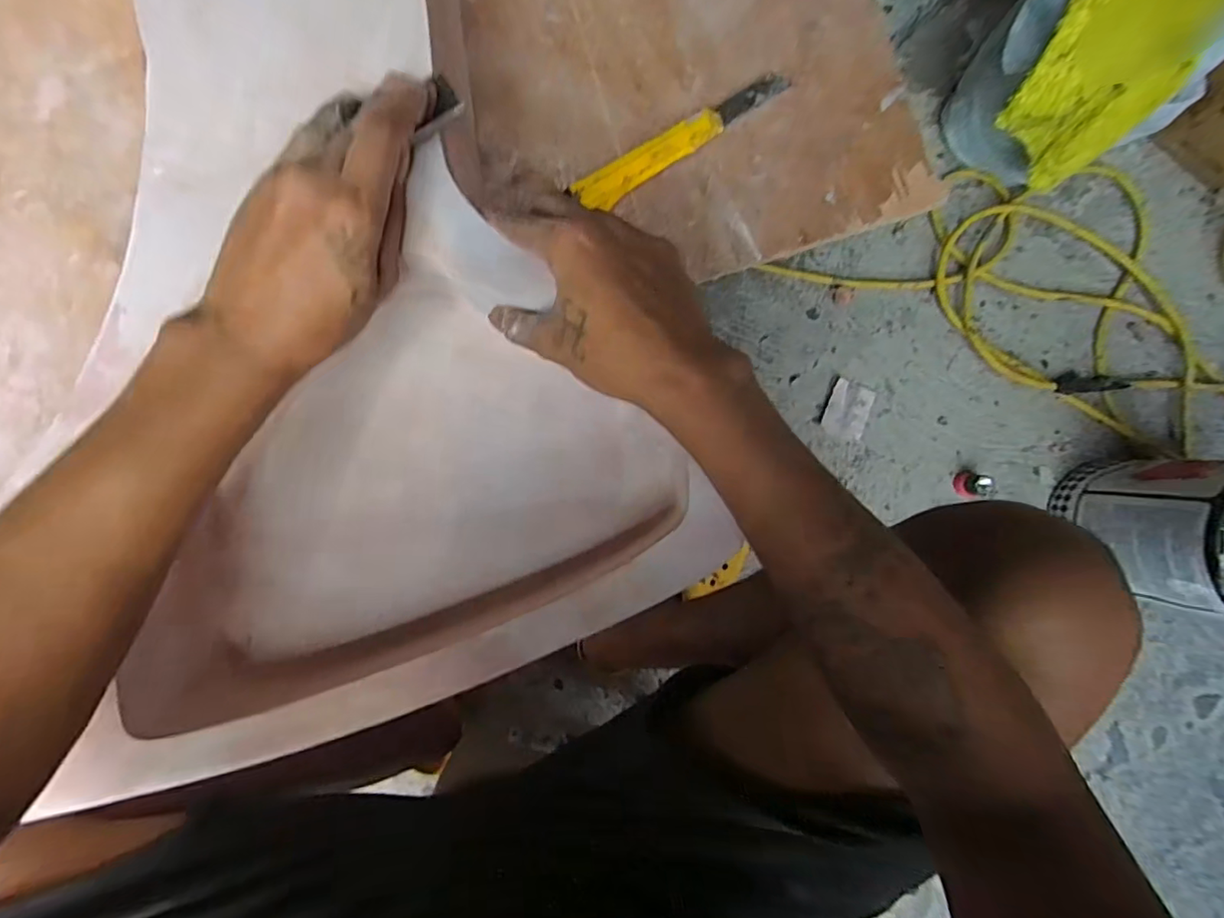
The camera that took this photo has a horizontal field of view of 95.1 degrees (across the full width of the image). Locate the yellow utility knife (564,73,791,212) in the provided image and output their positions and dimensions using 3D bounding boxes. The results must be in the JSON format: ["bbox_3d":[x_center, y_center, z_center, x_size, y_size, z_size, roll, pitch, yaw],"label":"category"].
[{"bbox_3d":[0.052,-0.247,0.432,0.180,0.014,0.033,-31,88,-1],"label":"yellow utility knife"}]

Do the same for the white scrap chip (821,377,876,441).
[{"bbox_3d":[0.293,-0.061,0.688,0.051,0.007,0.065,19,88,1],"label":"white scrap chip"}]

